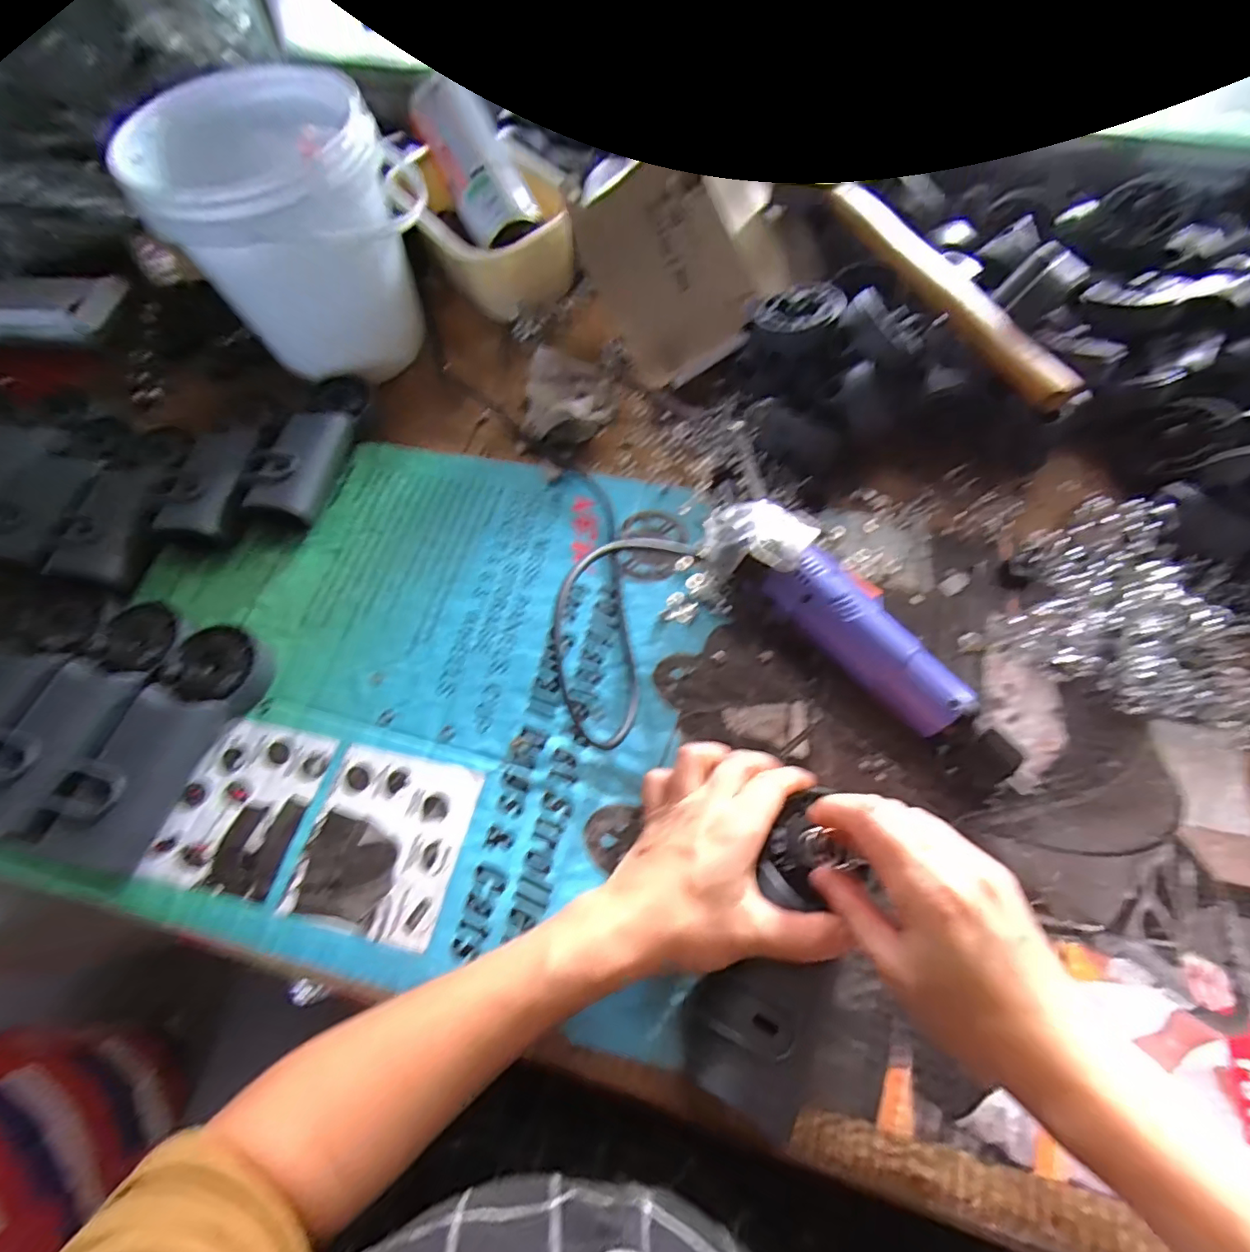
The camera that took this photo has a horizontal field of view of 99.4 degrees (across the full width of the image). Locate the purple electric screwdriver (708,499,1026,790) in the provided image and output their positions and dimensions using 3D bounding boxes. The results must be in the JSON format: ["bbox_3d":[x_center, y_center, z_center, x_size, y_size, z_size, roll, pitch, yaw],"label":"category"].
[{"bbox_3d":[0.155,0.000,0.353,0.237,0.058,0.057,39,74,18],"label":"purple electric screwdriver"}]

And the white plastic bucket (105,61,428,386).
[{"bbox_3d":[-0.269,-0.337,0.462,0.144,0.180,0.186,7,67,6],"label":"white plastic bucket"}]

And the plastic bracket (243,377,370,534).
[{"bbox_3d":[-0.267,-0.156,0.455,0.061,0.040,0.158,7,67,6],"label":"plastic bracket"}]

